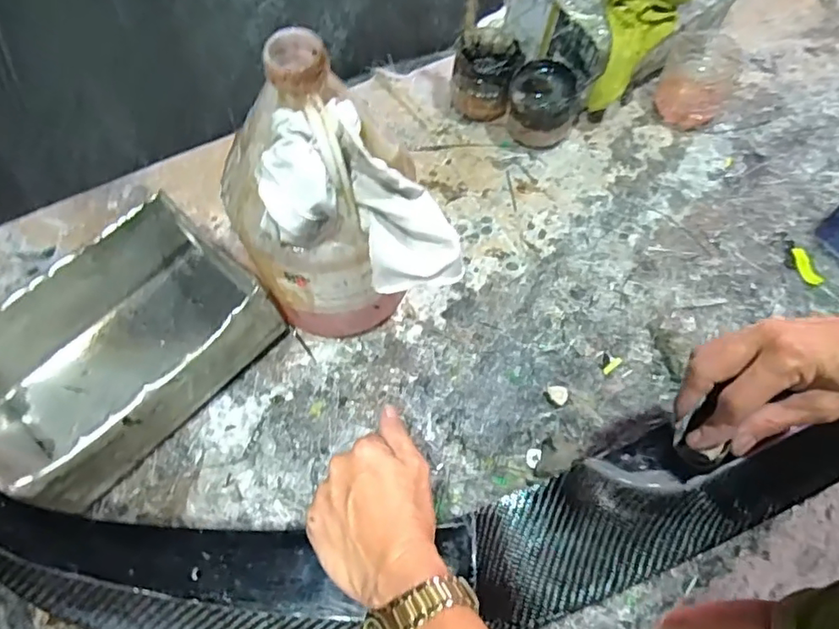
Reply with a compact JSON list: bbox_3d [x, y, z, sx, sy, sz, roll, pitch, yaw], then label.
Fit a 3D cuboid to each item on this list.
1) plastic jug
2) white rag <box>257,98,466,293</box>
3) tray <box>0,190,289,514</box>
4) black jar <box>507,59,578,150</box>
[{"bbox_3d":[-0.080,-0.077,0.449,0.134,0.286,0.117,9,64,3],"label":"plastic jug"},{"bbox_3d":[-0.039,-0.076,0.394,0.081,0.173,0.081,-14,53,44],"label":"white rag"},{"bbox_3d":[-0.282,0.023,0.506,0.201,0.107,0.242,41,71,19],"label":"tray"},{"bbox_3d":[0.145,-0.246,0.646,0.076,0.075,0.073,0,64,-1],"label":"black jar"}]

